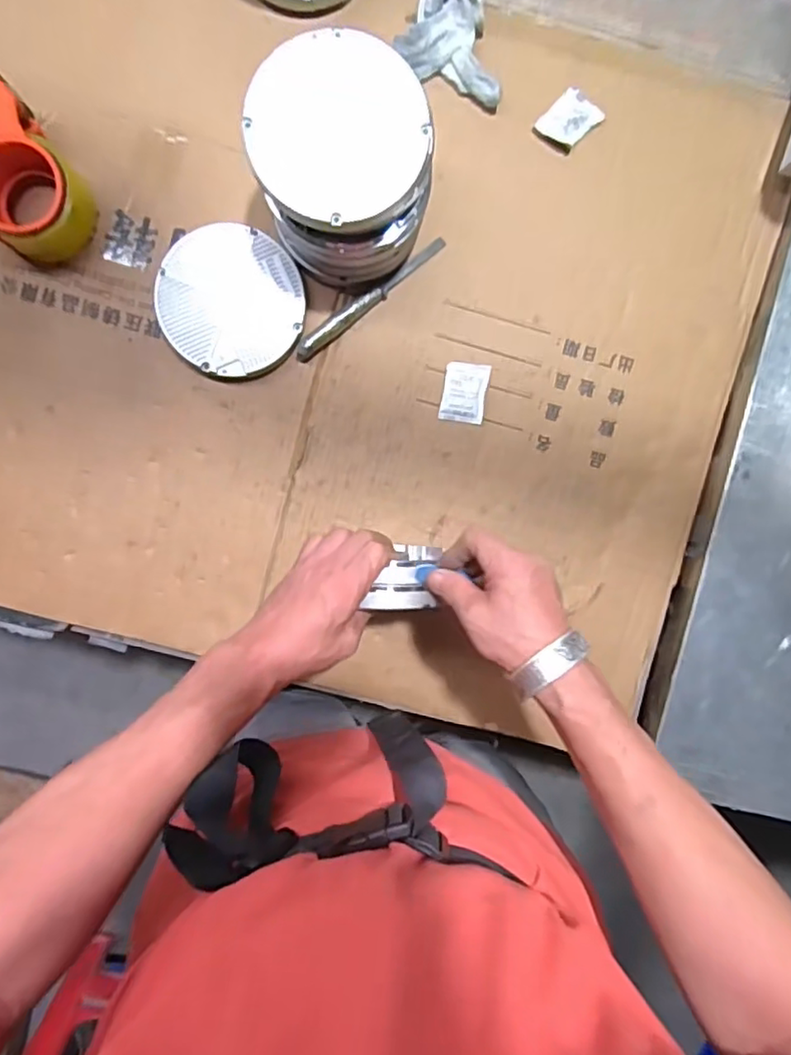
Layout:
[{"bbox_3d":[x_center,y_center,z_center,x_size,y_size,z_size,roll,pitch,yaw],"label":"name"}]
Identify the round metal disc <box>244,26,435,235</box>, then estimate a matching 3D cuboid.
[{"bbox_3d":[-0.042,-0.299,0.463,0.132,0.019,0.138,0,93,-2],"label":"round metal disc"}]

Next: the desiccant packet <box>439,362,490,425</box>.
[{"bbox_3d":[0.070,-0.136,0.615,0.045,0.007,0.058,9,93,-2],"label":"desiccant packet"}]

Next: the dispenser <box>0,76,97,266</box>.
[{"bbox_3d":[-0.345,-0.318,0.557,0.093,0.063,0.142,-35,94,1],"label":"dispenser"}]

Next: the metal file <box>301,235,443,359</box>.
[{"bbox_3d":[-0.024,-0.224,0.596,0.180,0.017,0.017,-39,94,1],"label":"metal file"}]

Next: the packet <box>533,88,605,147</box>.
[{"bbox_3d":[0.170,-0.398,0.598,0.043,0.008,0.055,45,91,-4],"label":"packet"}]

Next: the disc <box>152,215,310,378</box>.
[{"bbox_3d":[-0.158,-0.219,0.592,0.133,0.020,0.141,0,93,-2],"label":"disc"}]

